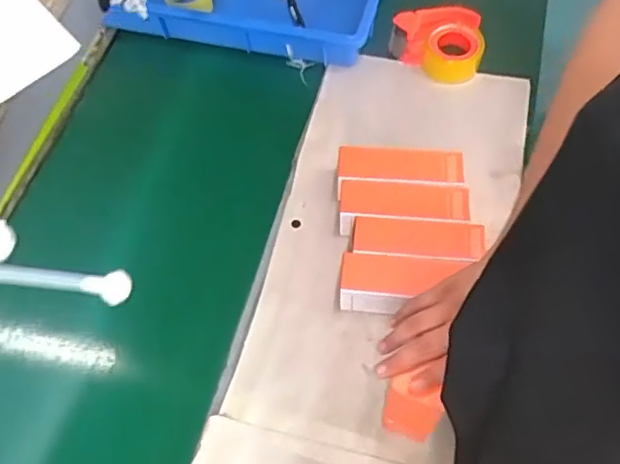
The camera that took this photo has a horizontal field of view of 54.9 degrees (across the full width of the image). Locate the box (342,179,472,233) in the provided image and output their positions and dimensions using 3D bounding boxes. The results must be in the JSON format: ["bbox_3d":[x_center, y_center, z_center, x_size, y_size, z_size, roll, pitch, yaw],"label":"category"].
[{"bbox_3d":[0.130,-0.029,0.833,0.174,0.055,0.063,0,60,4],"label":"box"}]

